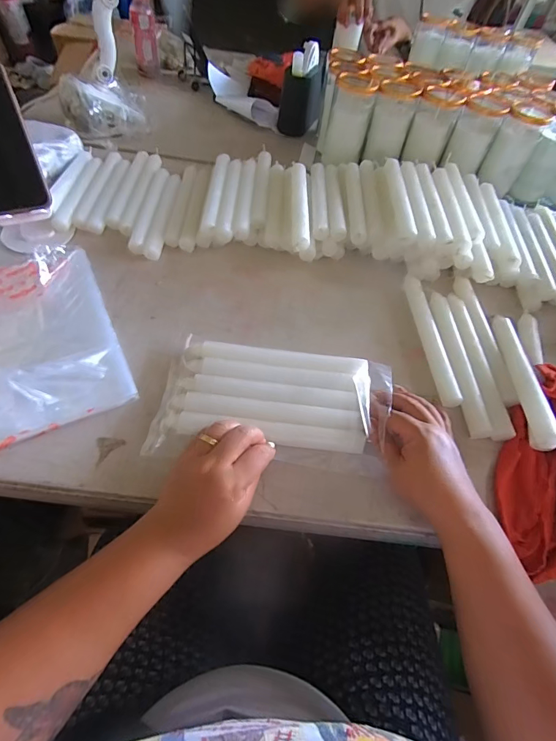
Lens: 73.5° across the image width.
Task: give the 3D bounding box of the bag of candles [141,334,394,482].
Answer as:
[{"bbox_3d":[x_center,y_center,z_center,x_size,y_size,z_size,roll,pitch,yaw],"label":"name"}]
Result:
[{"bbox_3d":[-0.005,0.031,0.386,0.229,0.025,0.131,6,54,0],"label":"bag of candles"}]

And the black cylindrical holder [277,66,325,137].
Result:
[{"bbox_3d":[0.047,-0.560,0.768,0.072,0.091,0.087,18,55,9],"label":"black cylindrical holder"}]

